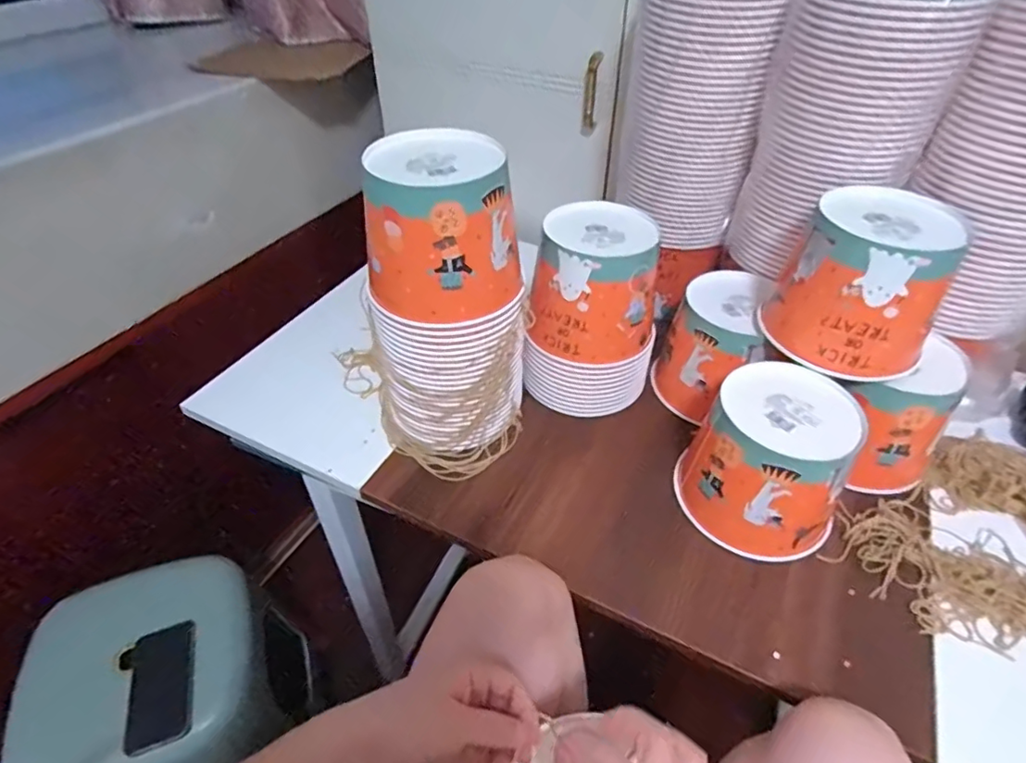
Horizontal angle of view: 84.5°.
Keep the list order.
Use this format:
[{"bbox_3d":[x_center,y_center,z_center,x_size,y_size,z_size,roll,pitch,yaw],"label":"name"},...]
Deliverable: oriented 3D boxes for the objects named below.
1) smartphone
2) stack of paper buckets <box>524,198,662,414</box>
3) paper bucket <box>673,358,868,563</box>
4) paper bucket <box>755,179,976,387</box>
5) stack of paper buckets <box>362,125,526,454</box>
[{"bbox_3d":[-0.464,0.400,0.746,0.078,0.012,0.153,-12,45,-13],"label":"smartphone"},{"bbox_3d":[0.099,-0.082,0.676,0.141,0.204,0.140,11,44,11],"label":"stack of paper buckets"},{"bbox_3d":[0.256,0.082,0.561,0.138,0.128,0.145,0,43,0],"label":"paper bucket"},{"bbox_3d":[0.334,-0.092,0.546,0.146,0.134,0.114,27,49,25],"label":"paper bucket"},{"bbox_3d":[-0.068,-0.080,0.602,0.149,0.305,0.149,-3,43,-3],"label":"stack of paper buckets"}]

